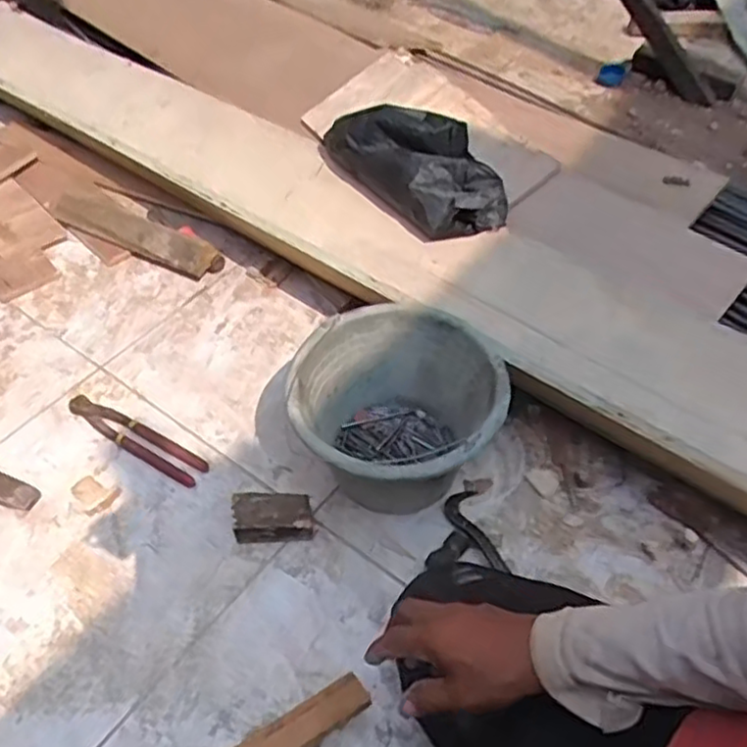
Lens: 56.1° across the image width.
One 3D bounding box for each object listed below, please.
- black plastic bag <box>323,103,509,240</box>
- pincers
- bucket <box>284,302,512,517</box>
[{"bbox_3d":[0.071,-0.321,1.098,0.149,0.110,0.327,-32,57,-25],"label":"black plastic bag"},{"bbox_3d":[-0.314,0.085,0.924,0.217,0.019,0.043,24,53,19],"label":"pincers"},{"bbox_3d":[0.027,0.059,0.843,0.234,0.172,0.233,0,49,0],"label":"bucket"}]

